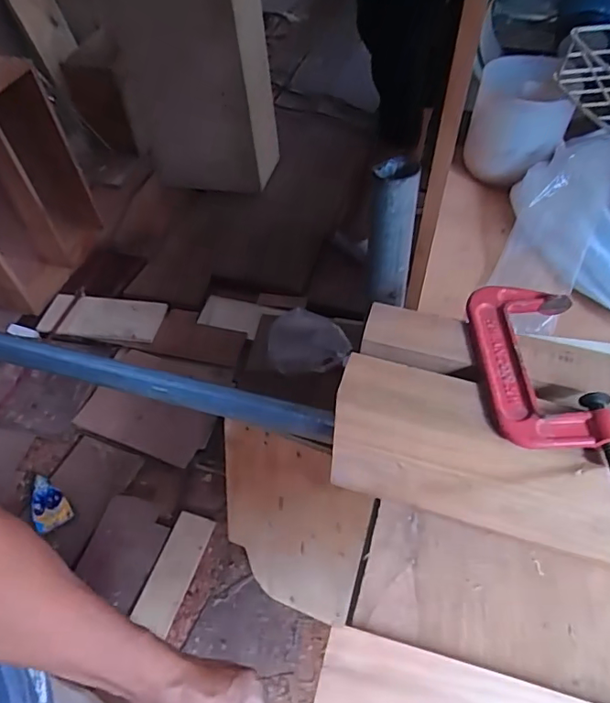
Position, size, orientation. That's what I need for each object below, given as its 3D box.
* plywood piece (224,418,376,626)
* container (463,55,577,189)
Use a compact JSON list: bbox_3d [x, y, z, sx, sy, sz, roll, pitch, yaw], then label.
[{"bbox_3d":[-0.034,0.367,1.070,0.316,0.466,0.013,21,34,23],"label":"plywood piece"},{"bbox_3d":[0.341,-0.365,0.845,0.140,0.148,0.112,13,53,15],"label":"container"}]

